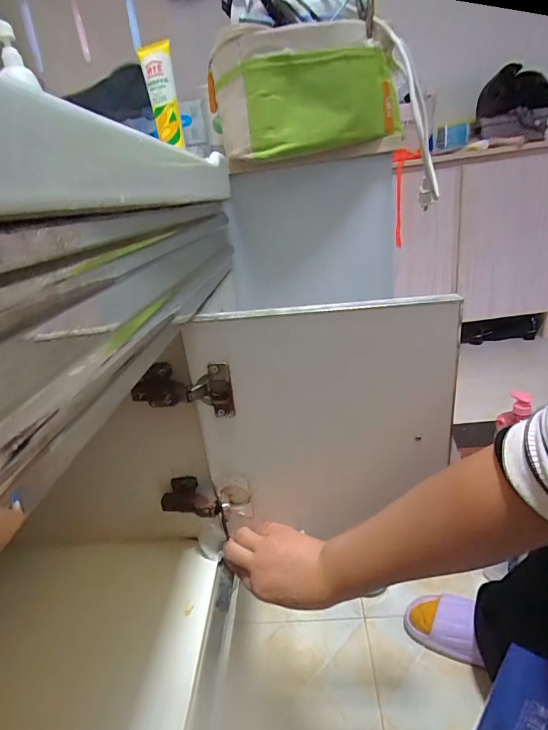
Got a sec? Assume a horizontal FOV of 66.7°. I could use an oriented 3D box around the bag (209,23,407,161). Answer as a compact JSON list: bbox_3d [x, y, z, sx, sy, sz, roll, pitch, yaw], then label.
[{"bbox_3d":[0.048,-0.364,0.569,0.241,0.133,0.135,-2,23,13],"label":"bag"}]

